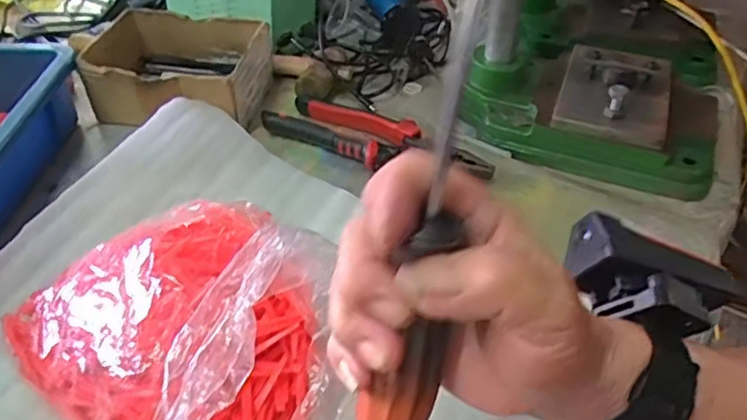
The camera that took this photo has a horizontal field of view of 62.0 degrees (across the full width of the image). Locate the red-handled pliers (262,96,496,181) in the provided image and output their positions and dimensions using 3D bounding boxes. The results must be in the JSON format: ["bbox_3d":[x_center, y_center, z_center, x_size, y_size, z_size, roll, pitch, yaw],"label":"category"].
[{"bbox_3d":[0.005,-0.067,0.591,0.219,0.029,0.059,20,46,19],"label":"red-handled pliers"}]

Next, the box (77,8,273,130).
[{"bbox_3d":[-0.202,-0.145,0.650,0.173,0.067,0.129,10,44,10],"label":"box"}]

